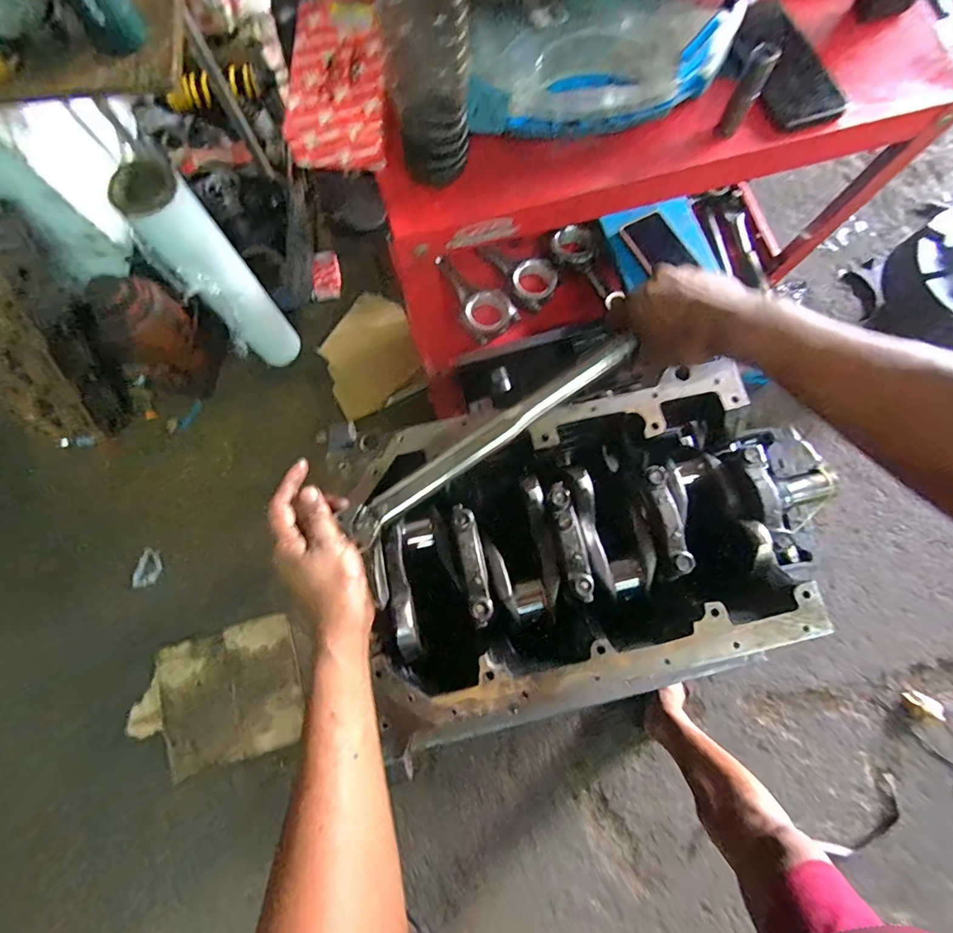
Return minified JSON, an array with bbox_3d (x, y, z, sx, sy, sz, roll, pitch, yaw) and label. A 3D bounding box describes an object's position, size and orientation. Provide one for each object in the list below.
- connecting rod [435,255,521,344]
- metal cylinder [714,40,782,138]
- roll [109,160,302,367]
[{"bbox_3d":[-0.009,-0.289,0.777,0.087,0.040,0.171,-37,80,-7],"label":"connecting rod"},{"bbox_3d":[0.252,-0.350,0.431,0.022,0.087,0.026,29,79,6],"label":"metal cylinder"},{"bbox_3d":[-0.481,-0.337,0.895,0.120,0.498,0.079,-40,81,-8],"label":"roll"}]

